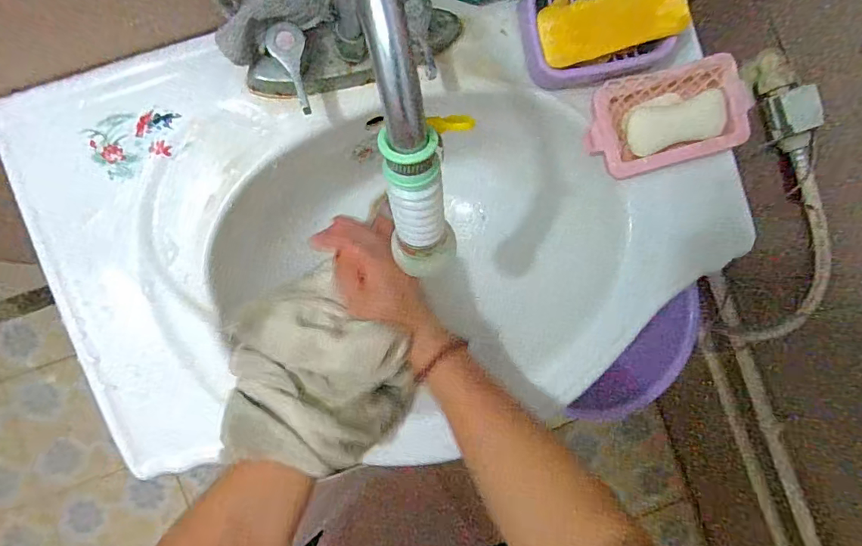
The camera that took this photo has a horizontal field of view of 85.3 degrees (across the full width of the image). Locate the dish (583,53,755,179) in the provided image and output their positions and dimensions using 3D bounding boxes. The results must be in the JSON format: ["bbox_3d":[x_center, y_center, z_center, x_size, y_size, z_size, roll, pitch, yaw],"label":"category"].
[{"bbox_3d":[0.212,-0.139,0.418,0.129,0.028,0.081,-14,89,-4],"label":"dish"}]

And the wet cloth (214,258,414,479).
[{"bbox_3d":[-0.081,0.072,0.354,0.124,0.082,0.132,-8,95,-4],"label":"wet cloth"}]

